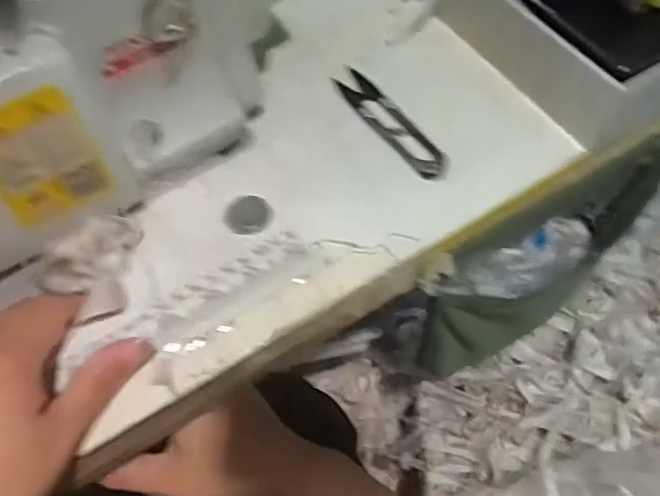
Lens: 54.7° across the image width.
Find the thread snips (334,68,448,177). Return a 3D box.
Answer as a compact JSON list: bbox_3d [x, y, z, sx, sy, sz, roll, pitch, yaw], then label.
[{"bbox_3d":[0.036,-0.078,0.393,0.022,0.004,0.098,-30,63,-14],"label":"thread snips"}]

